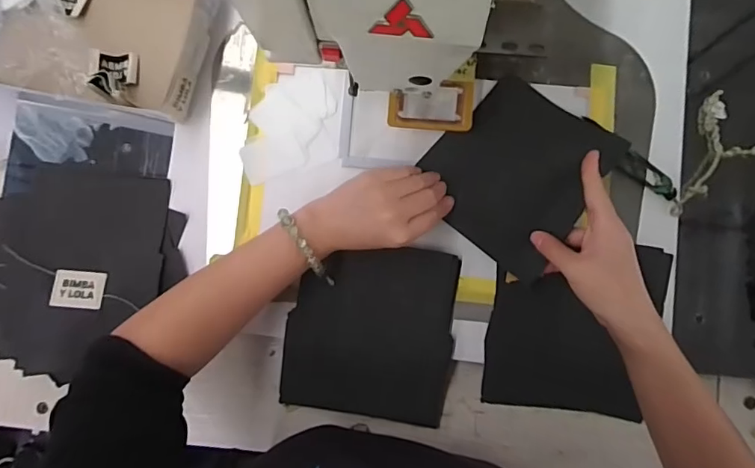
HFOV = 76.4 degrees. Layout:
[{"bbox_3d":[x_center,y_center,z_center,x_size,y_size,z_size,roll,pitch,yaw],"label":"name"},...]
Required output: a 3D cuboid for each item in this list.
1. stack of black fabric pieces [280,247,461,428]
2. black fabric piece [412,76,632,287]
[{"bbox_3d":[-0.005,0.095,0.458,0.155,0.028,0.162,8,87,4],"label":"stack of black fabric pieces"},{"bbox_3d":[0.132,-0.061,0.455,0.144,0.035,0.153,40,89,5],"label":"black fabric piece"}]

